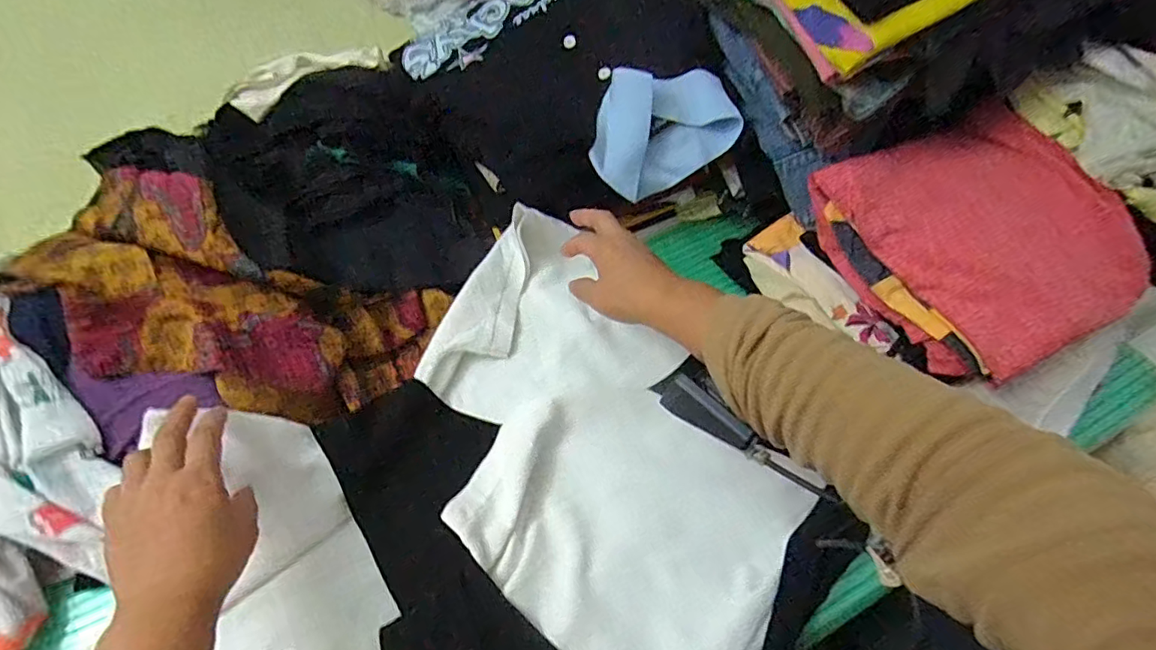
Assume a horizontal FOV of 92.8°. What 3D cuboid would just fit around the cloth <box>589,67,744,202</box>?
[{"bbox_3d":[0.088,-0.194,0.563,0.145,0.035,0.121,-3,99,-11],"label":"cloth"}]

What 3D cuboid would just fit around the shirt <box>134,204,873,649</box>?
[{"bbox_3d":[-0.067,0.137,0.461,0.449,0.051,0.419,-31,63,-18],"label":"shirt"}]

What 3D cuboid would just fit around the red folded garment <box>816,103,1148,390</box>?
[{"bbox_3d":[0.384,-0.085,0.527,0.220,0.075,0.238,-23,61,-14],"label":"red folded garment"}]

